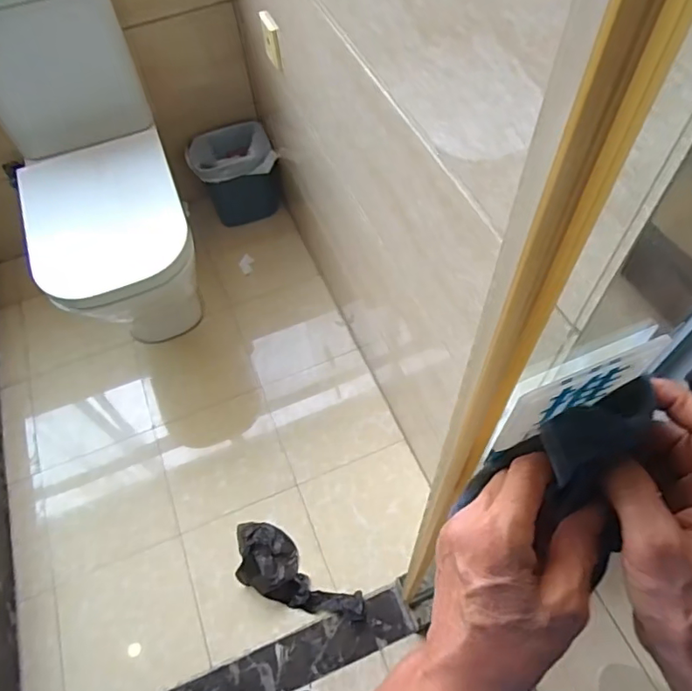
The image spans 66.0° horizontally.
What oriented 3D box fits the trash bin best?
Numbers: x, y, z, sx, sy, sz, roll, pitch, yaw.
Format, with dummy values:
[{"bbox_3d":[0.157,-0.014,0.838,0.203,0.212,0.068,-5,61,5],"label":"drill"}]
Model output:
[{"bbox_3d":[-0.331,-0.516,1.652,0.241,0.331,0.210,-14,60,-5],"label":"trash bin"}]

